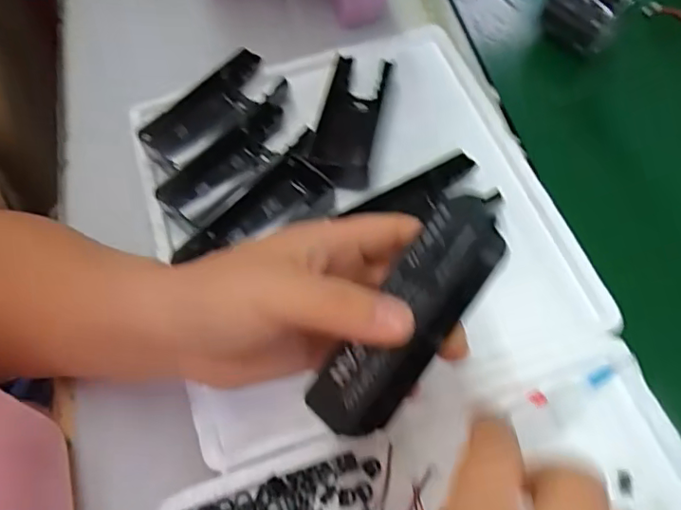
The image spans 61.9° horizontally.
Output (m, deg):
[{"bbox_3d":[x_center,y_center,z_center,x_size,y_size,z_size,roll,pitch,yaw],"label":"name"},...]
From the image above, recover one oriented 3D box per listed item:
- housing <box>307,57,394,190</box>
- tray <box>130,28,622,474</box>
[{"bbox_3d":[0.006,-0.095,0.402,0.042,0.023,0.115,10,63,5],"label":"housing"},{"bbox_3d":[0.008,-0.034,0.369,0.250,0.024,0.272,-17,64,-9],"label":"tray"}]

